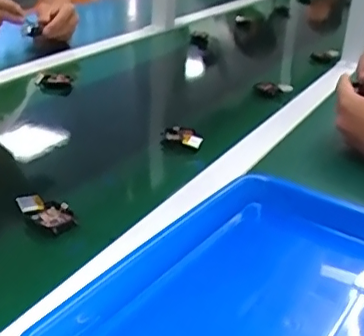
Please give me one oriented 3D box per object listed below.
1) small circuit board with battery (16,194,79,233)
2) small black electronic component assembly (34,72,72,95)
[{"bbox_3d":[-0.125,0.039,0.530,0.056,0.016,0.035,24,32,33],"label":"small circuit board with battery"},{"bbox_3d":[-0.206,-0.135,0.900,0.065,0.034,0.016,12,27,14],"label":"small black electronic component assembly"}]

